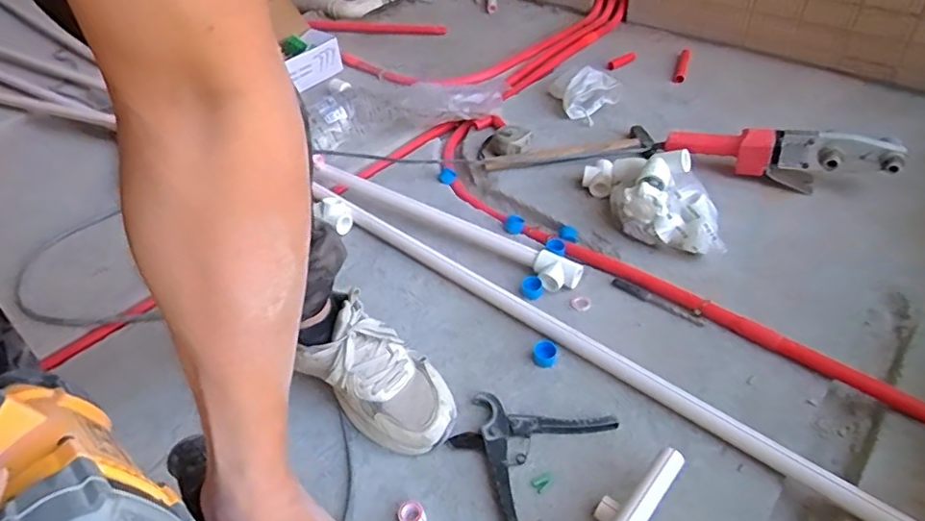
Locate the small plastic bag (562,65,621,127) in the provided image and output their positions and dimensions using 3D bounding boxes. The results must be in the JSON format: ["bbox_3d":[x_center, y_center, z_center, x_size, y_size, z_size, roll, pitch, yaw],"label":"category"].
[{"bbox_3d":[0.260,-0.331,1.188,0.089,0.067,0.110,32,52,32],"label":"small plastic bag"}]

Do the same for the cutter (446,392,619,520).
[{"bbox_3d":[0.061,0.207,0.659,0.148,0.018,0.181,28,51,30],"label":"cutter"}]

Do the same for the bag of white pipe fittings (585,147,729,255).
[{"bbox_3d":[0.295,-0.106,0.910,0.141,0.099,0.251,-9,43,-7],"label":"bag of white pipe fittings"}]

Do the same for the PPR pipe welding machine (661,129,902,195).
[{"bbox_3d":[0.502,-0.166,0.959,0.335,0.103,0.058,12,44,16],"label":"PPR pipe welding machine"}]

